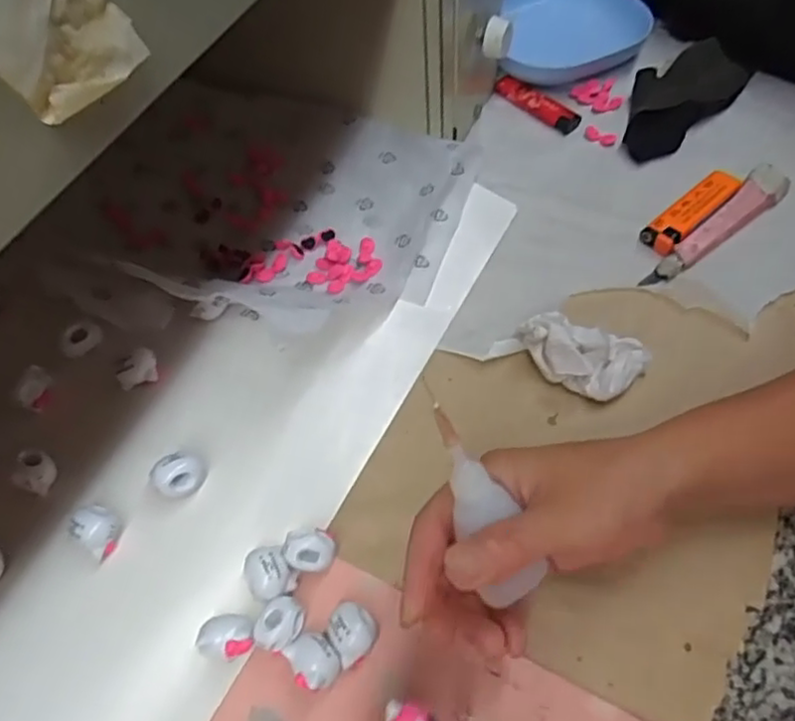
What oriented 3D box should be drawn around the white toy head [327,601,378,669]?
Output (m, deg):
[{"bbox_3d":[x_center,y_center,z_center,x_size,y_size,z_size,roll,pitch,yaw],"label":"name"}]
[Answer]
[{"bbox_3d":[-0.021,0.132,0.325,0.021,0.021,0.026,-25,60,-12],"label":"white toy head"}]

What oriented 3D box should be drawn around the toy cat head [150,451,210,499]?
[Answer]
[{"bbox_3d":[-0.115,0.063,0.360,0.024,0.022,0.025,-1,59,2],"label":"toy cat head"}]

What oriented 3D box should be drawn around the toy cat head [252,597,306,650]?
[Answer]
[{"bbox_3d":[-0.057,0.129,0.329,0.022,0.018,0.025,16,61,13],"label":"toy cat head"}]

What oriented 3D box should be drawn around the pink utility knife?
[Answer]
[{"bbox_3d":[0.214,-0.088,0.444,0.132,0.012,0.024,-38,64,-18],"label":"pink utility knife"}]

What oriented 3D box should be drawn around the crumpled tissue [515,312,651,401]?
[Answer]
[{"bbox_3d":[0.107,-0.004,0.398,0.073,0.024,0.040,26,63,18],"label":"crumpled tissue"}]

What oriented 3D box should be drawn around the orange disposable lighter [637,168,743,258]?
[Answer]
[{"bbox_3d":[0.199,-0.102,0.454,0.082,0.011,0.025,-40,64,-19],"label":"orange disposable lighter"}]

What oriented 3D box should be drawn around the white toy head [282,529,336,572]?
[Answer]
[{"bbox_3d":[-0.045,0.098,0.346,0.026,0.020,0.023,-4,58,1],"label":"white toy head"}]

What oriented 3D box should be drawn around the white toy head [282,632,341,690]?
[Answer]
[{"bbox_3d":[-0.039,0.144,0.320,0.021,0.022,0.026,-37,64,-18],"label":"white toy head"}]

